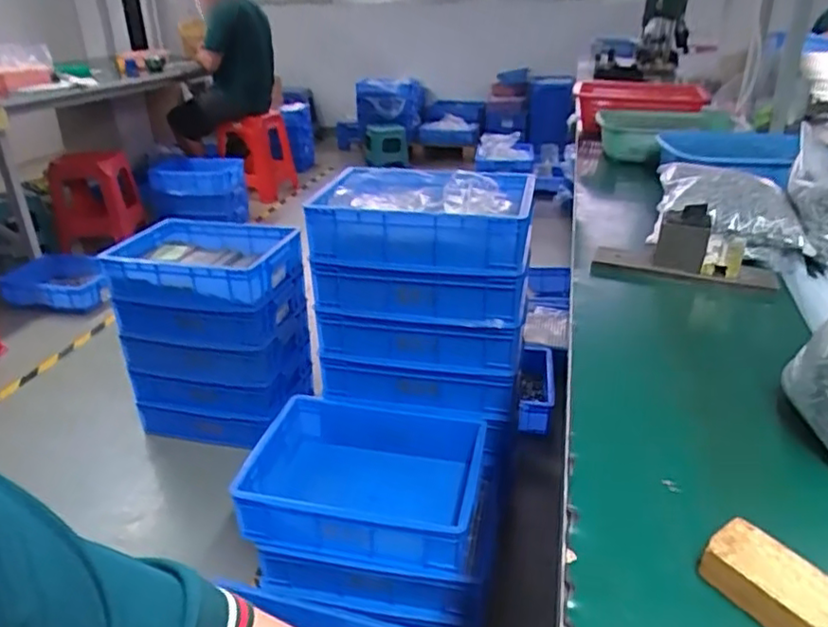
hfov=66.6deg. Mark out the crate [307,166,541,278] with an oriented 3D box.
[{"bbox_3d":[0.021,-0.195,1.242,0.395,0.132,0.289,4,27,12],"label":"crate"}]

